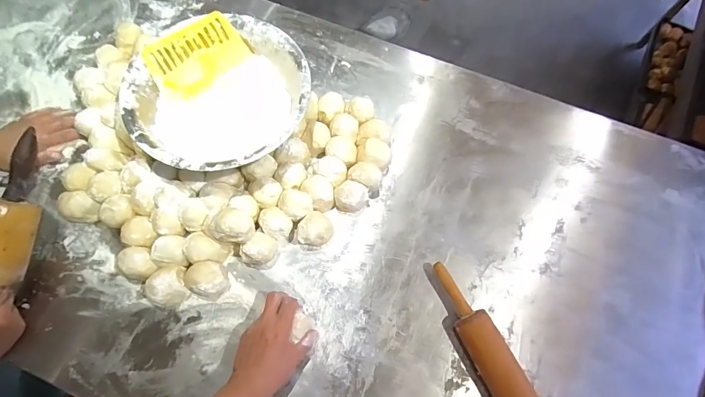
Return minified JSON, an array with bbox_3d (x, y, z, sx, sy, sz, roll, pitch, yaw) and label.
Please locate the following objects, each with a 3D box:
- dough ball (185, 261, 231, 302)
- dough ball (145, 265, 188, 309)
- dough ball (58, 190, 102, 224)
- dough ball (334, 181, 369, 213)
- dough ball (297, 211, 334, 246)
[{"bbox_3d":[-0.224,0.128,0.567,0.057,0.046,0.053,0,69,-1],"label":"dough ball"},{"bbox_3d":[-0.280,0.133,0.559,0.049,0.058,0.062,13,69,4],"label":"dough ball"},{"bbox_3d":[-0.447,0.017,0.607,0.053,0.050,0.046,23,70,7],"label":"dough ball"},{"bbox_3d":[-0.003,0.000,0.622,0.054,0.052,0.045,20,70,6],"label":"dough ball"},{"bbox_3d":[-0.060,0.054,0.598,0.057,0.053,0.048,-42,75,-15],"label":"dough ball"}]

